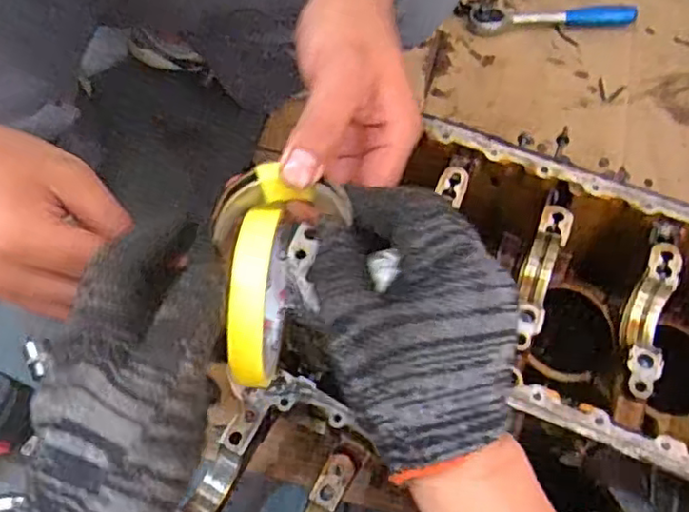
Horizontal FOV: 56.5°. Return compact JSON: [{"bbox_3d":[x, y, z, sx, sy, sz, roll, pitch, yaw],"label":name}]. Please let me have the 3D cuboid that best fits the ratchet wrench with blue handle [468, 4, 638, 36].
[{"bbox_3d":[0.302,-0.350,0.936,0.244,0.024,0.041,-5,64,-6],"label":"ratchet wrench with blue handle"}]

